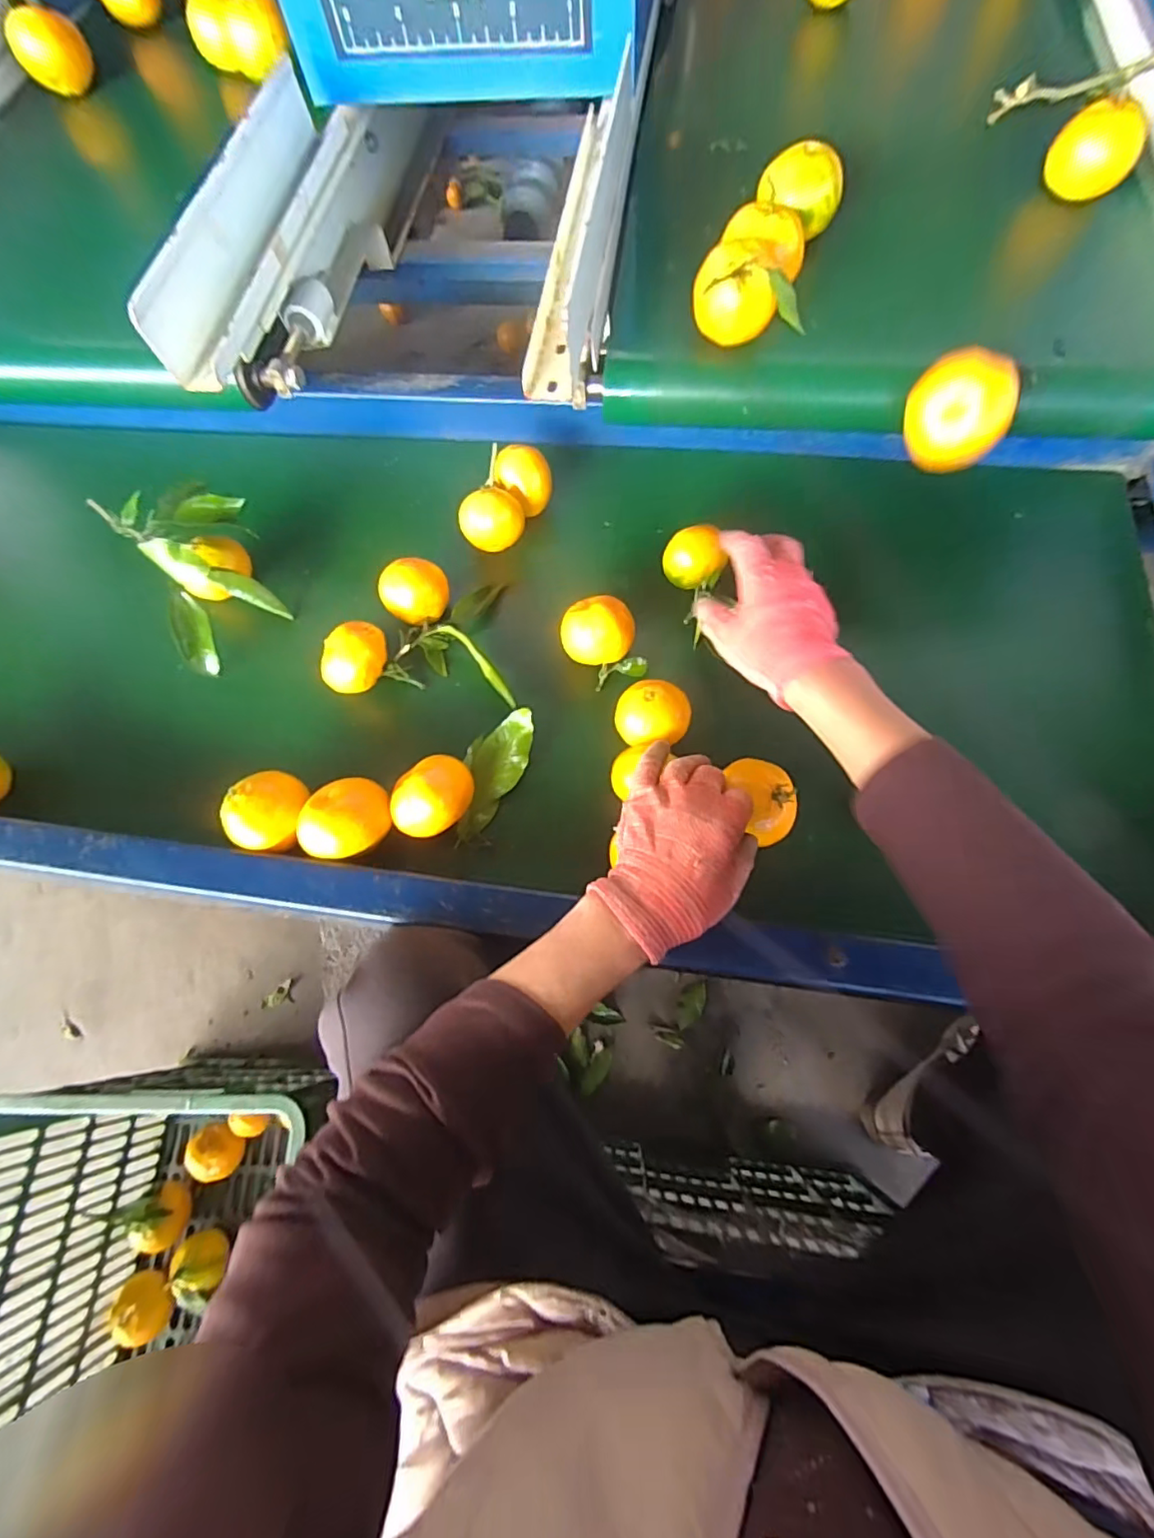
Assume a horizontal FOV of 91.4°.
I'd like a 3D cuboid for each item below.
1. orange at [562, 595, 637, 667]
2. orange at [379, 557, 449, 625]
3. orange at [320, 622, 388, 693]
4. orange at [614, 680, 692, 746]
[{"bbox_3d":[0.019,-0.121,0.508,0.063,0.063,0.053,10,68,6],"label":"orange"},{"bbox_3d":[-0.148,-0.163,0.526,0.064,0.052,0.047,-26,68,-9],"label":"orange"},{"bbox_3d":[-0.195,-0.094,0.503,0.060,0.055,0.051,-31,69,-11],"label":"orange"},{"bbox_3d":[0.064,-0.046,0.477,0.061,0.047,0.055,3,67,3],"label":"orange"}]

